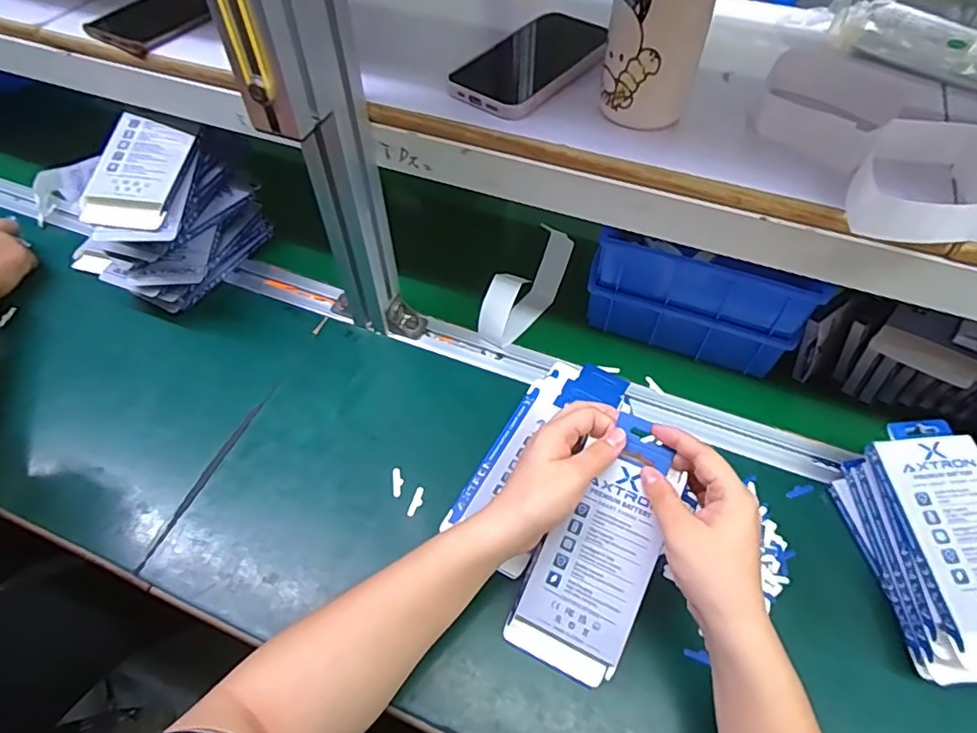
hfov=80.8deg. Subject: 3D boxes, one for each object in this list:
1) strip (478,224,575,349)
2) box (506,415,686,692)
[{"bbox_3d":[0.037,-0.080,0.601,0.039,0.072,0.124,35,61,23],"label":"strip"},{"bbox_3d":[0.086,0.133,0.424,0.078,0.013,0.185,25,83,18],"label":"box"}]

